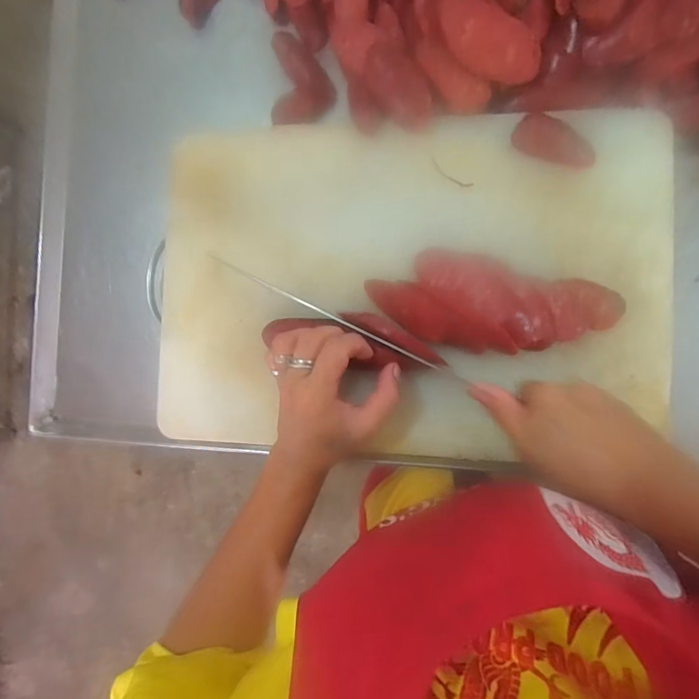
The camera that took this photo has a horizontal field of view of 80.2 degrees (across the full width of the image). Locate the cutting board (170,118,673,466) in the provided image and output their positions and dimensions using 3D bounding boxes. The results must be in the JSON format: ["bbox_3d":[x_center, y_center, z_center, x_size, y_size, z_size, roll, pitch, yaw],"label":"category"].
[{"bbox_3d":[0.039,-0.054,0.356,0.434,0.029,0.286,2,88,9],"label":"cutting board"}]

